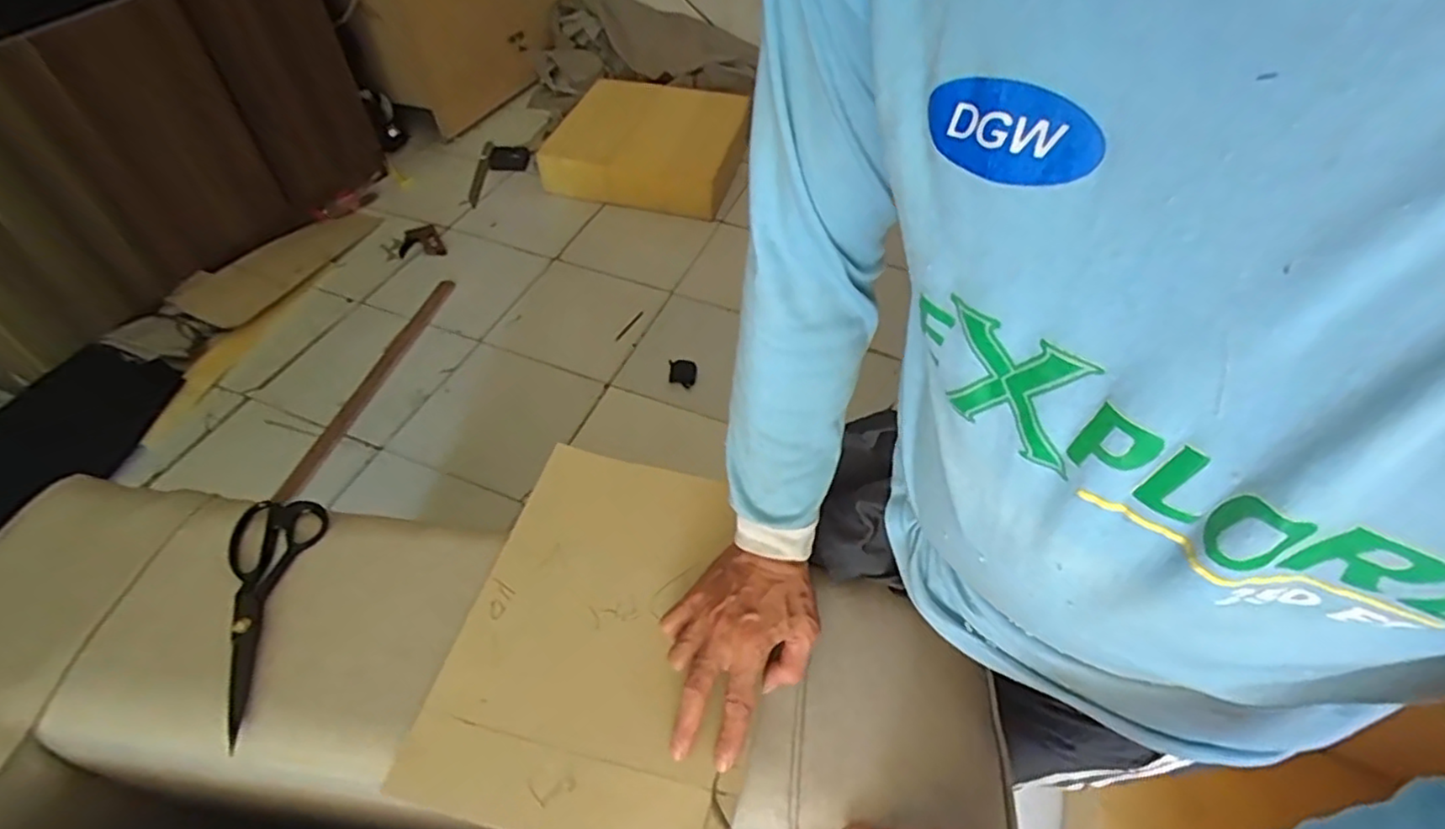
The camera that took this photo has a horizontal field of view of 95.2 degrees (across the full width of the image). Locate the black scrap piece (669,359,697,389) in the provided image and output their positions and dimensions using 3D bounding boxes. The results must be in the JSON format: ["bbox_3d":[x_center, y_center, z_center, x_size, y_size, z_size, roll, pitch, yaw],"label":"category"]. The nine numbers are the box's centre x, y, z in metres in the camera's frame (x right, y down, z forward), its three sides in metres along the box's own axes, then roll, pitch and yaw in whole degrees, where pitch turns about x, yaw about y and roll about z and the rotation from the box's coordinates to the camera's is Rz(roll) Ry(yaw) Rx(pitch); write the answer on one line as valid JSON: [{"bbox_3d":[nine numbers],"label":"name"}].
[{"bbox_3d":[-0.104,-0.109,1.735,0.071,0.010,0.087,1,63,-7],"label":"black scrap piece"}]

